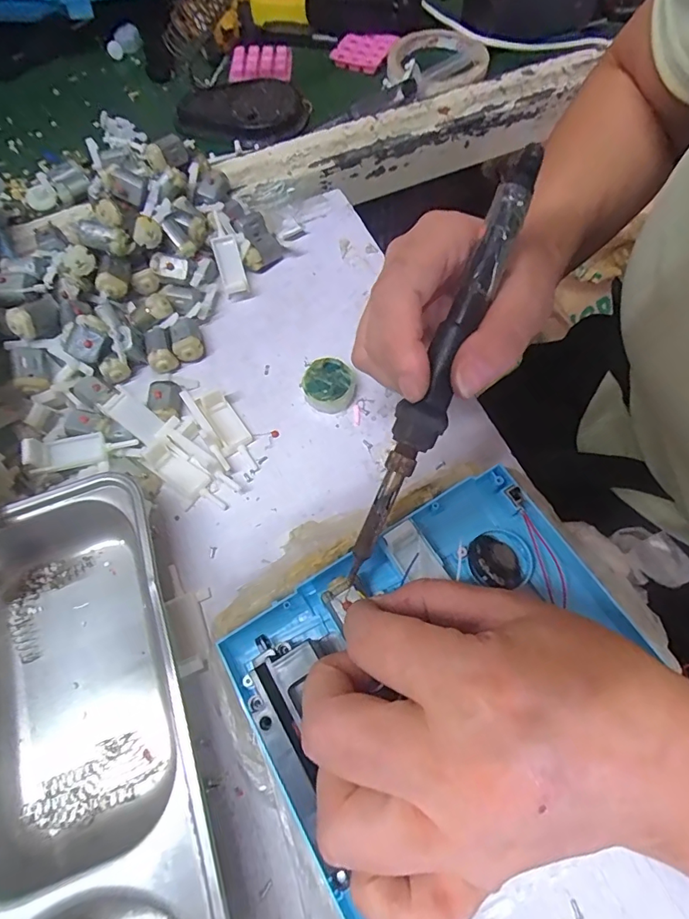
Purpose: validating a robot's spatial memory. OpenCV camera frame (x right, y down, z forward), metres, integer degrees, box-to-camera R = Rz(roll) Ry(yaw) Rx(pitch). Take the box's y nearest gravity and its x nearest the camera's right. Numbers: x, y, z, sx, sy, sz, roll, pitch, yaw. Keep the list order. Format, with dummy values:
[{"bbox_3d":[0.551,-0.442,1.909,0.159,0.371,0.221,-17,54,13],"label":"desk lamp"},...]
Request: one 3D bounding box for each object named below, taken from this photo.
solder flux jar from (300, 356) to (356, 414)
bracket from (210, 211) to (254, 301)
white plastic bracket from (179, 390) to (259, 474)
[{"bbox_3d":[-0.010,-0.049,0.303,0.034,0.019,0.032,0,65,0],"label":"solder flux jar"},{"bbox_3d":[-0.085,-0.147,0.340,0.018,0.015,0.059,-17,92,-8],"label":"bracket"},{"bbox_3d":[-0.077,-0.020,0.293,0.026,0.016,0.061,-31,69,-14],"label":"white plastic bracket"}]

